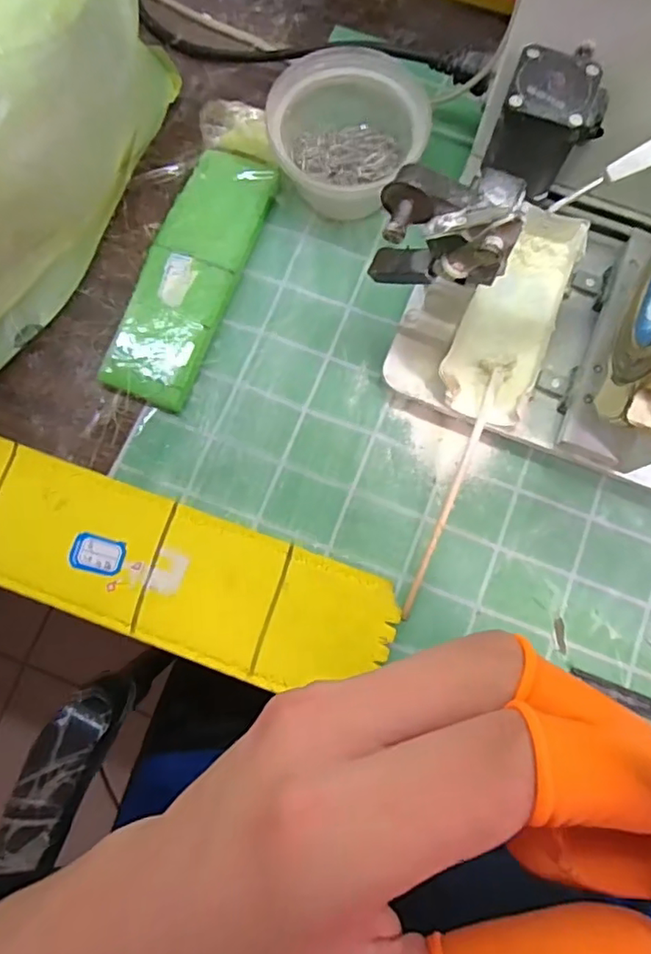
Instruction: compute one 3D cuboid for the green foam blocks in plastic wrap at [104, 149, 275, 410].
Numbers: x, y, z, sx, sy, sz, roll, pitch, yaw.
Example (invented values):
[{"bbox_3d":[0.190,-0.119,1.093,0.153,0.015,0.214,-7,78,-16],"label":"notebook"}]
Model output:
[{"bbox_3d":[-0.089,-0.135,0.372,0.060,0.015,0.179,21,81,5],"label":"green foam blocks in plastic wrap"}]

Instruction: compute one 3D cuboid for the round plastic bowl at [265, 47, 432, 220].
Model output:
[{"bbox_3d":[0.012,-0.222,0.373,0.098,0.056,0.092,0,79,1],"label":"round plastic bowl"}]

